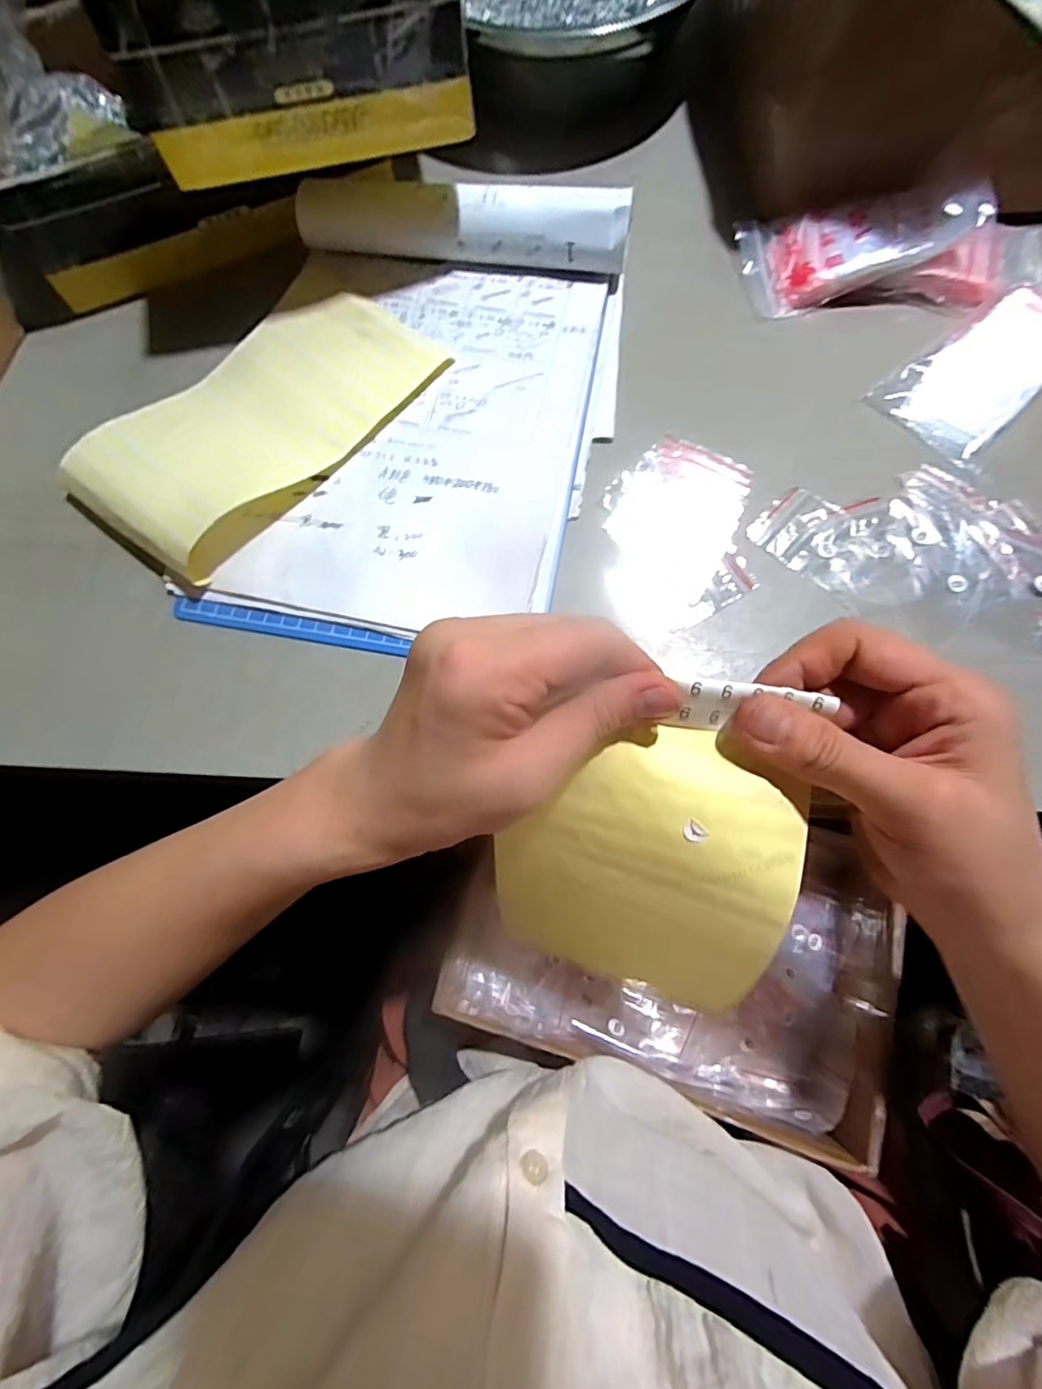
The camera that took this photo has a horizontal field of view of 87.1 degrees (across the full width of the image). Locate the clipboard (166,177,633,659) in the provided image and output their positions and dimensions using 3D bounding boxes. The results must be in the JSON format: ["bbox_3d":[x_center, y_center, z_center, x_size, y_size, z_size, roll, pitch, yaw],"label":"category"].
[{"bbox_3d":[-0.059,-0.177,0.327,0.219,0.032,0.313,11,76,5],"label":"clipboard"}]

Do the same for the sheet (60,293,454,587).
[{"bbox_3d":[-0.160,-0.176,0.332,0.124,0.031,0.215,41,80,12],"label":"sheet"}]

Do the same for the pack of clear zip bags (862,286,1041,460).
[{"bbox_3d":[0.287,-0.203,0.335,0.122,0.018,0.068,-39,77,-8],"label":"pack of clear zip bags"}]

